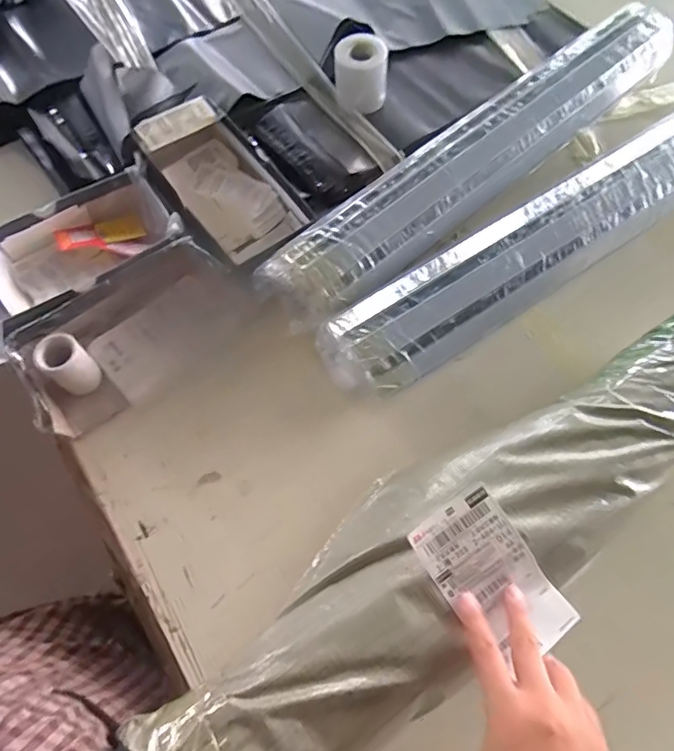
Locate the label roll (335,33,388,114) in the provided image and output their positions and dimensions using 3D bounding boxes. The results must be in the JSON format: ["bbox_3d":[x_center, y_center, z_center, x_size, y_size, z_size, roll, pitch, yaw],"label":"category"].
[{"bbox_3d":[0.031,-0.391,0.661,0.065,0.058,0.061,1,67,-2],"label":"label roll"}]

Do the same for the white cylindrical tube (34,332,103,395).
[{"bbox_3d":[-0.263,-0.009,0.514,0.042,0.063,0.041,0,69,0],"label":"white cylindrical tube"}]

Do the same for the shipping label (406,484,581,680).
[{"bbox_3d":[0.119,0.154,0.395,0.073,0.023,0.122,-33,73,-12],"label":"shipping label"}]

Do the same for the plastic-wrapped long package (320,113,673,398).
[{"bbox_3d":[0.259,-0.165,0.569,0.621,0.077,0.103,-32,72,-15],"label":"plastic-wrapped long package"}]

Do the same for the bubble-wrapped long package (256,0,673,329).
[{"bbox_3d":[0.183,-0.262,0.598,0.631,0.054,0.094,-39,74,-14],"label":"bubble-wrapped long package"}]

